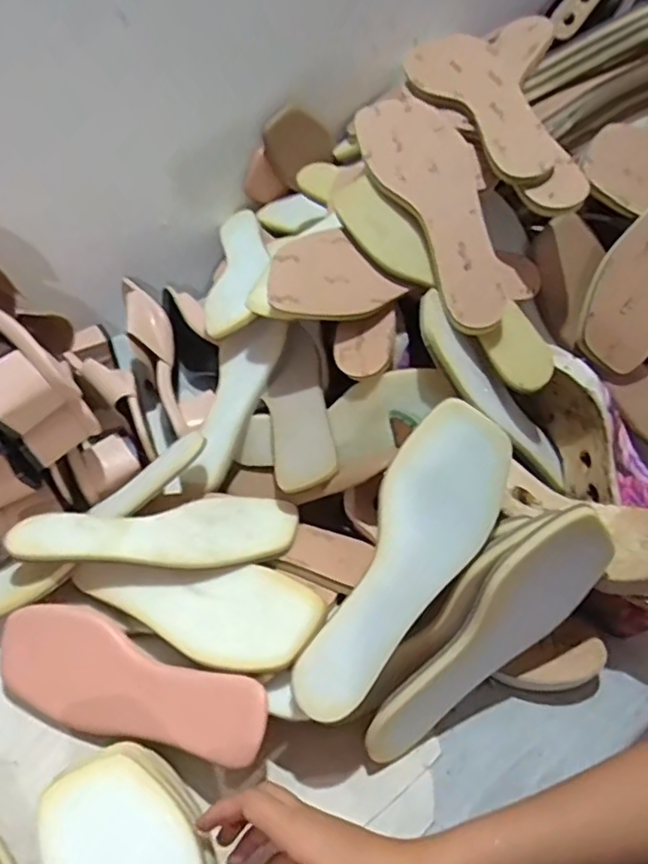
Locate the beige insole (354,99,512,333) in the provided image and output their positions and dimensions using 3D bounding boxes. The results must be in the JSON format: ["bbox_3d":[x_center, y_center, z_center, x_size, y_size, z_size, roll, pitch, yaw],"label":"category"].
[{"bbox_3d":[0.103,-0.200,0.532,0.082,0.028,0.232,-18,77,-14],"label":"beige insole"}]

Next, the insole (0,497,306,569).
[{"bbox_3d":[-0.143,0.089,0.514,0.238,0.011,0.078,-5,33,-8],"label":"insole"}]

